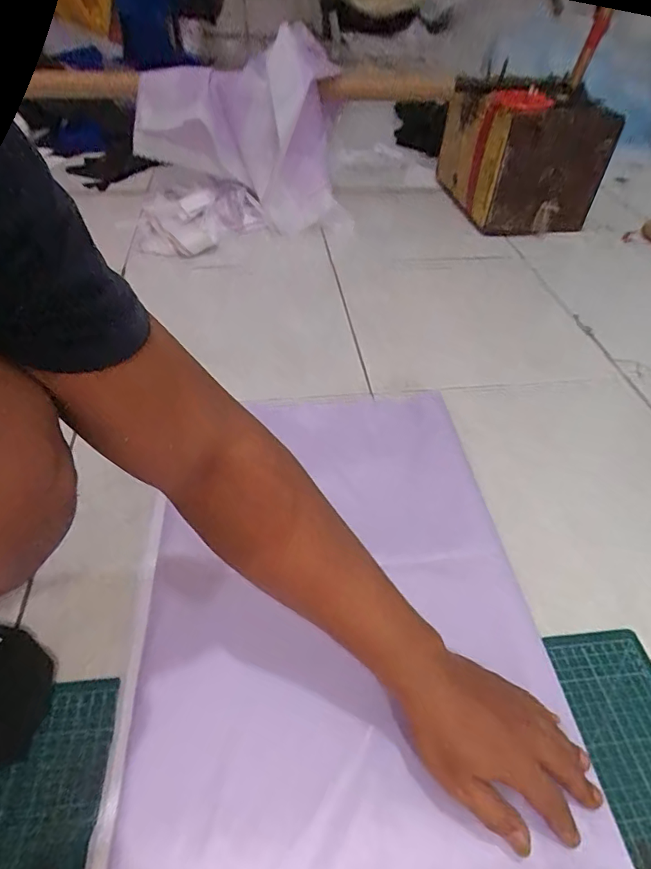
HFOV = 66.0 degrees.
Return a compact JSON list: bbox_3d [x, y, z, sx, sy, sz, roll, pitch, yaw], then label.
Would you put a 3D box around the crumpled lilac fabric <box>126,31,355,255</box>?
[{"bbox_3d":[-0.171,-0.578,1.023,0.401,0.335,0.236,-7,47,-9],"label":"crumpled lilac fabric"}]

